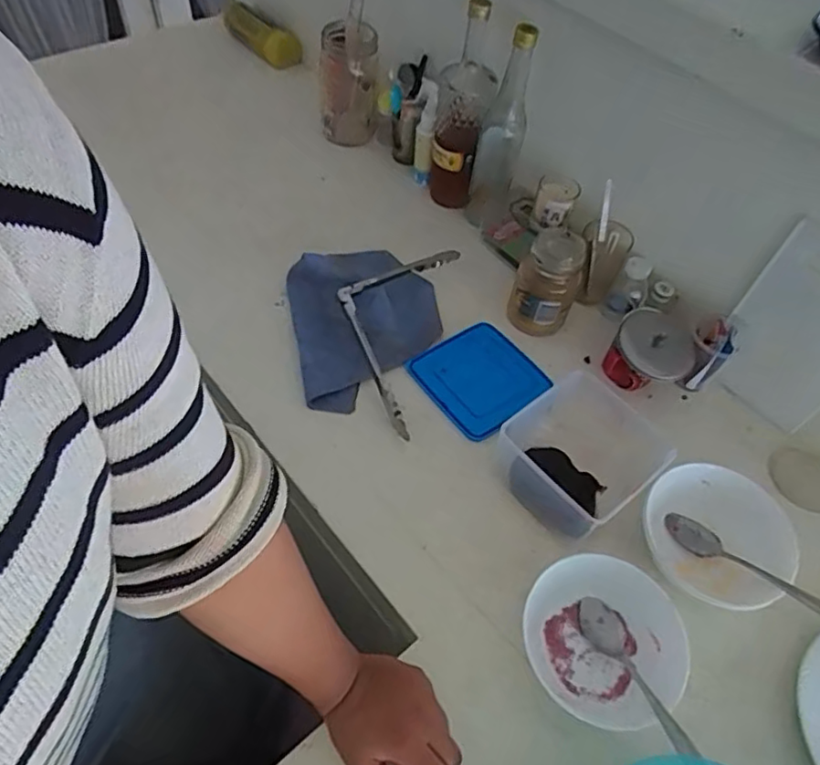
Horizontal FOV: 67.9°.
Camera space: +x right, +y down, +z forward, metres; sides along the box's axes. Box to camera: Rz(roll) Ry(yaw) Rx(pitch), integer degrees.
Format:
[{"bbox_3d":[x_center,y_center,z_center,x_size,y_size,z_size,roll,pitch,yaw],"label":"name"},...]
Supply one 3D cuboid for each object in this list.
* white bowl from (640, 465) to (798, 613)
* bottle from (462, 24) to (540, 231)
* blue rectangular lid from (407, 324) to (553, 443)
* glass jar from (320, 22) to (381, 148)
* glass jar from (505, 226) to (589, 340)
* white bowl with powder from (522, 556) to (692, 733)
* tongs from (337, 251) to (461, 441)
[{"bbox_3d":[0.307,0.156,0.619,0.123,0.062,0.141,-27,60,-23],"label":"white bowl"},{"bbox_3d":[0.120,-0.326,0.807,0.056,0.262,0.072,11,53,3],"label":"bottle"},{"bbox_3d":[0.087,-0.008,0.746,0.134,0.009,0.138,-31,62,-25],"label":"blue rectangular lid"},{"bbox_3d":[-0.099,-0.475,0.970,0.086,0.182,0.086,3,53,-4],"label":"glass jar"},{"bbox_3d":[0.177,-0.126,0.773,0.071,0.113,0.081,28,56,15],"label":"glass jar"},{"bbox_3d":[0.180,0.234,0.559,0.134,0.040,0.141,3,53,-4],"label":"white bowl with powder"},{"bbox_3d":[-0.026,-0.087,0.765,0.124,0.052,0.303,13,53,4],"label":"tongs"}]

